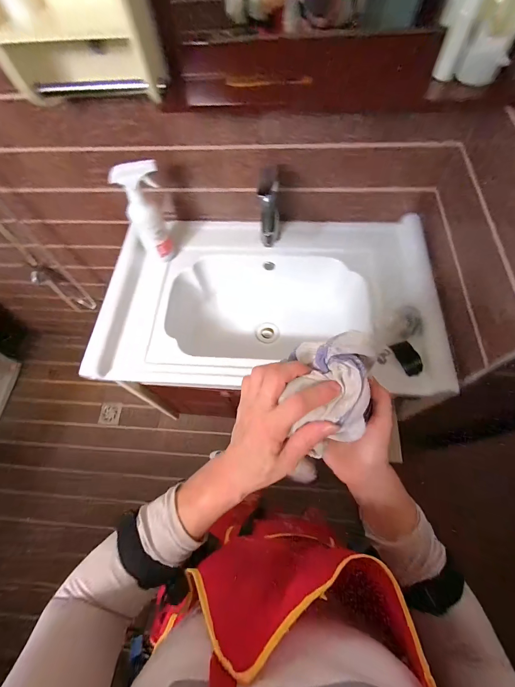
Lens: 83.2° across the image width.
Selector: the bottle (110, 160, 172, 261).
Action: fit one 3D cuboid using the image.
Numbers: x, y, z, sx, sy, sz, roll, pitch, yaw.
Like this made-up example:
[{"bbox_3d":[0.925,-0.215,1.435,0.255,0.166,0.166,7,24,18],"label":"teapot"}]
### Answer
[{"bbox_3d":[-0.237,-0.279,0.644,0.083,0.233,0.050,-43,70,-15],"label":"bottle"}]

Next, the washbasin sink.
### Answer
[{"bbox_3d":[0.025,-0.090,0.735,0.738,0.177,0.441,2,65,4],"label":"washbasin sink"}]

